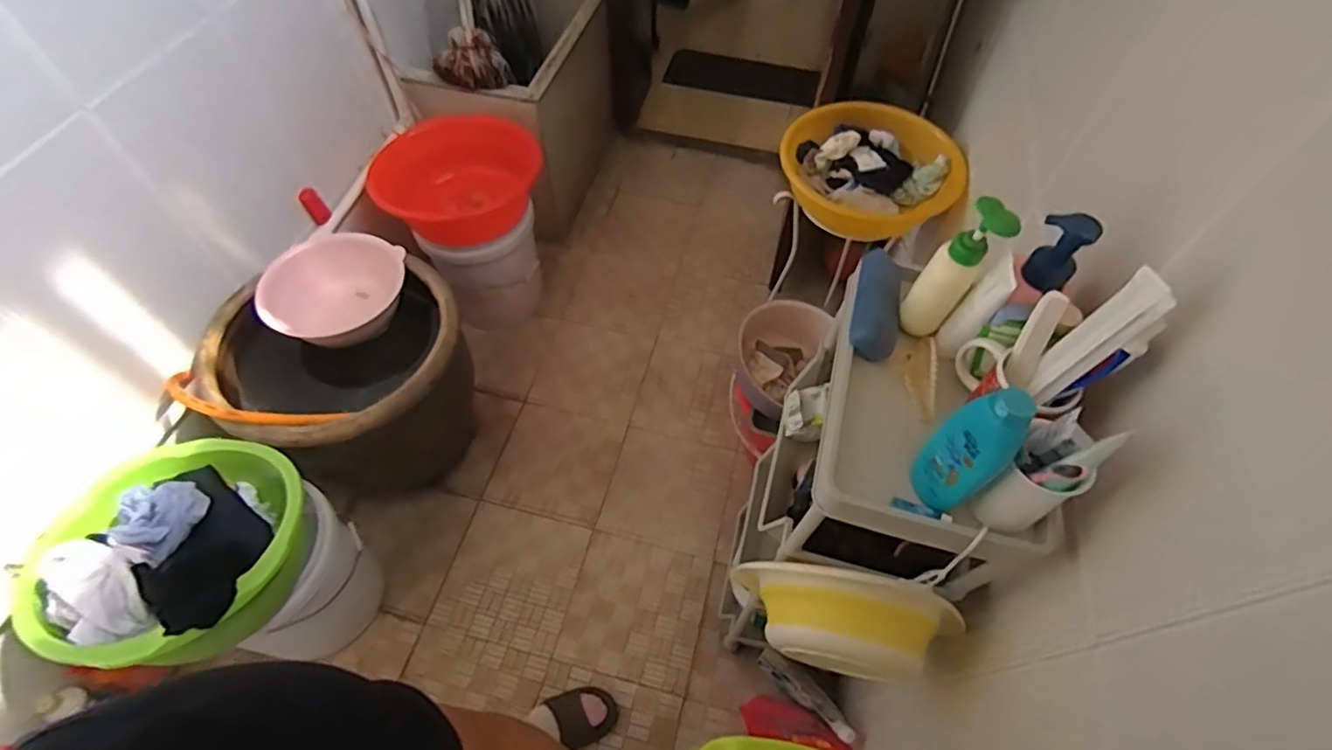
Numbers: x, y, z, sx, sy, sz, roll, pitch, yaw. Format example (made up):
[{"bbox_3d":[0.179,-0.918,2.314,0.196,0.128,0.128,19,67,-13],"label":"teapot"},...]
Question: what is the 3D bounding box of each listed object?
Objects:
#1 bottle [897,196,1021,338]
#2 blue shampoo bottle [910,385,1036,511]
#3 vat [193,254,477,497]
[{"bbox_3d":[0.333,-0.119,0.696,0.064,0.192,0.062,32,62,18],"label":"bottle"},{"bbox_3d":[0.292,0.078,0.584,0.033,0.174,0.066,-38,65,-23],"label":"blue shampoo bottle"},{"bbox_3d":[-0.690,0.103,1.463,0.494,0.616,0.436,-16,59,-11],"label":"vat"}]

